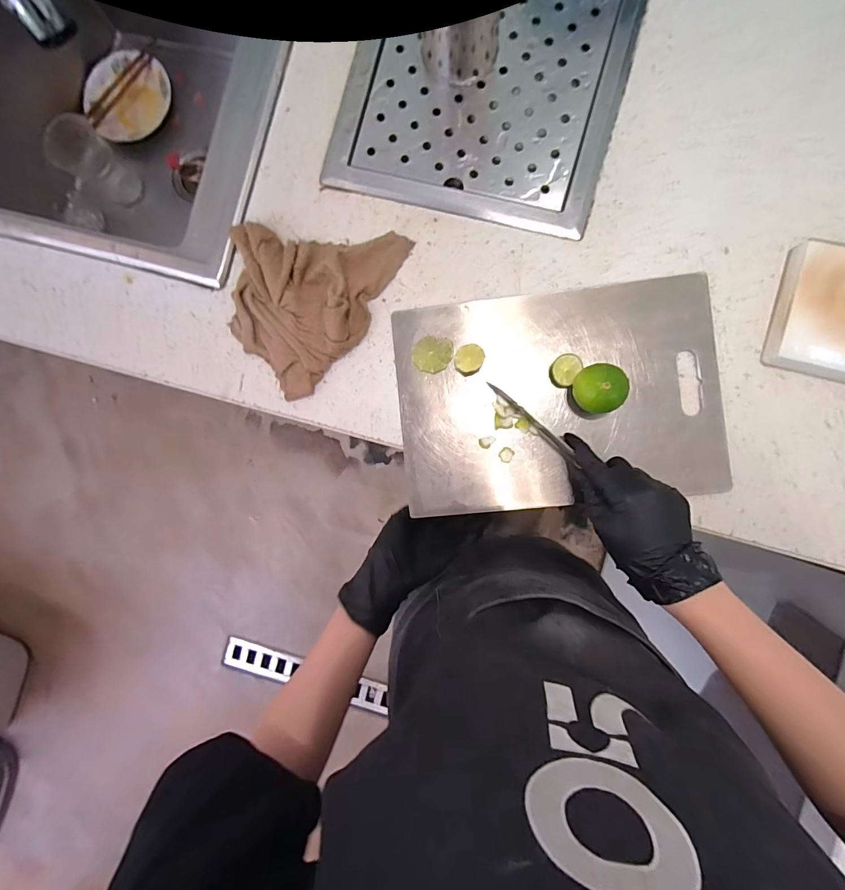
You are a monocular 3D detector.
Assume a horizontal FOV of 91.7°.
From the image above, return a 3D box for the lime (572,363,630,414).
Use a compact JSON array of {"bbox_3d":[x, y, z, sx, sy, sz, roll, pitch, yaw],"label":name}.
[{"bbox_3d":[0.178,-0.056,0.416,0.048,0.051,0.047,0,90,5],"label":"lime"}]

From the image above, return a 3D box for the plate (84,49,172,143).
[{"bbox_3d":[-0.571,-0.673,0.784,0.164,0.032,0.168,0,90,5],"label":"plate"}]

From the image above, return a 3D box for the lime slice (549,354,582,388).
[{"bbox_3d":[0.151,-0.080,0.436,0.028,0.010,0.035,34,92,4],"label":"lime slice"}]

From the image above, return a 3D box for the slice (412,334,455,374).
[{"bbox_3d":[0.011,-0.099,0.451,0.044,0.005,0.041,0,90,5],"label":"slice"}]

